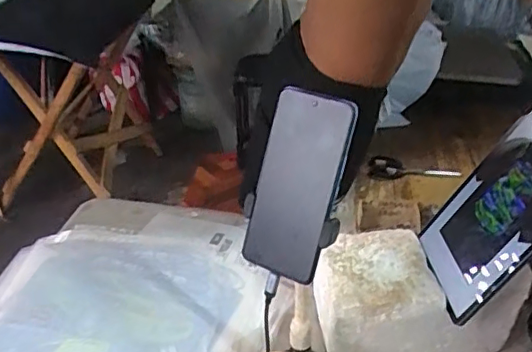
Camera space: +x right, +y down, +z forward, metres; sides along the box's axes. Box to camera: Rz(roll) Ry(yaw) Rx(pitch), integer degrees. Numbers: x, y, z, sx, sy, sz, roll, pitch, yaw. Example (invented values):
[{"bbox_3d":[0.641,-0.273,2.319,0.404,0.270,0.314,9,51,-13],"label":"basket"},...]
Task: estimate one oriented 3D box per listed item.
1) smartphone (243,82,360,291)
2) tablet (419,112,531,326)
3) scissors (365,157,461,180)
[{"bbox_3d":[0.026,0.008,0.505,0.072,0.164,0.015,18,12,21],"label":"smartphone"},{"bbox_3d":[0.274,0.039,0.665,0.013,0.238,0.150,25,28,-19],"label":"tablet"},{"bbox_3d":[0.297,-0.010,1.141,0.178,0.017,0.078,8,34,8],"label":"scissors"}]

